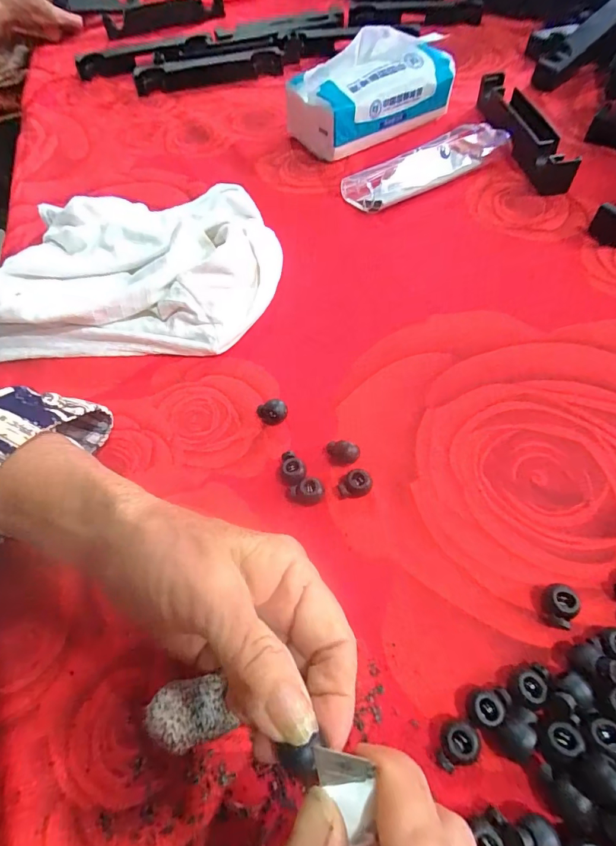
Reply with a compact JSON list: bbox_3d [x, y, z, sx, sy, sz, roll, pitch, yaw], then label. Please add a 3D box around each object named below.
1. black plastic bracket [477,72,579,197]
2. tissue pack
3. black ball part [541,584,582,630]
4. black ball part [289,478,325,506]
[{"bbox_3d":[0.209,-0.295,0.410,0.044,0.032,0.198,-7,58,0],"label":"black plastic bracket"},{"bbox_3d":[0.062,-0.351,0.430,0.167,0.080,0.087,-29,60,-13],"label":"tissue pack"},{"bbox_3d":[0.119,0.087,0.195,0.014,0.013,0.019,-4,58,3],"label":"black ball part"},{"bbox_3d":[-0.001,0.040,0.236,0.020,0.012,0.011,-8,58,0],"label":"black ball part"}]

